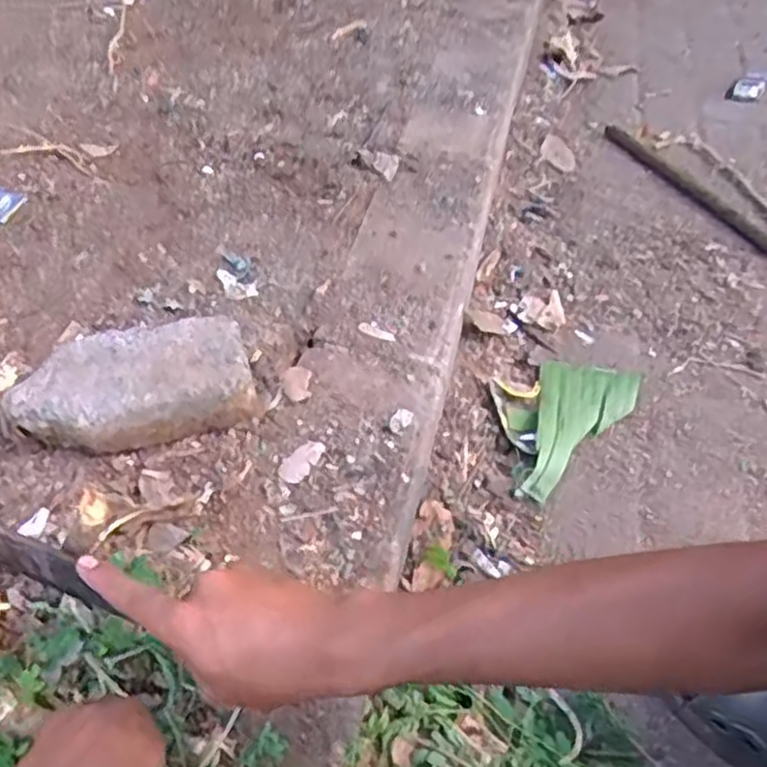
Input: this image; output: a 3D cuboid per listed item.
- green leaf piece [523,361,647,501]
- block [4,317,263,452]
[{"bbox_3d":[0.227,0.043,0.857,0.113,0.021,0.234,18,46,12],"label":"green leaf piece"},{"bbox_3d":[-0.220,0.009,0.675,0.198,0.077,0.099,-9,48,-13],"label":"block"}]

